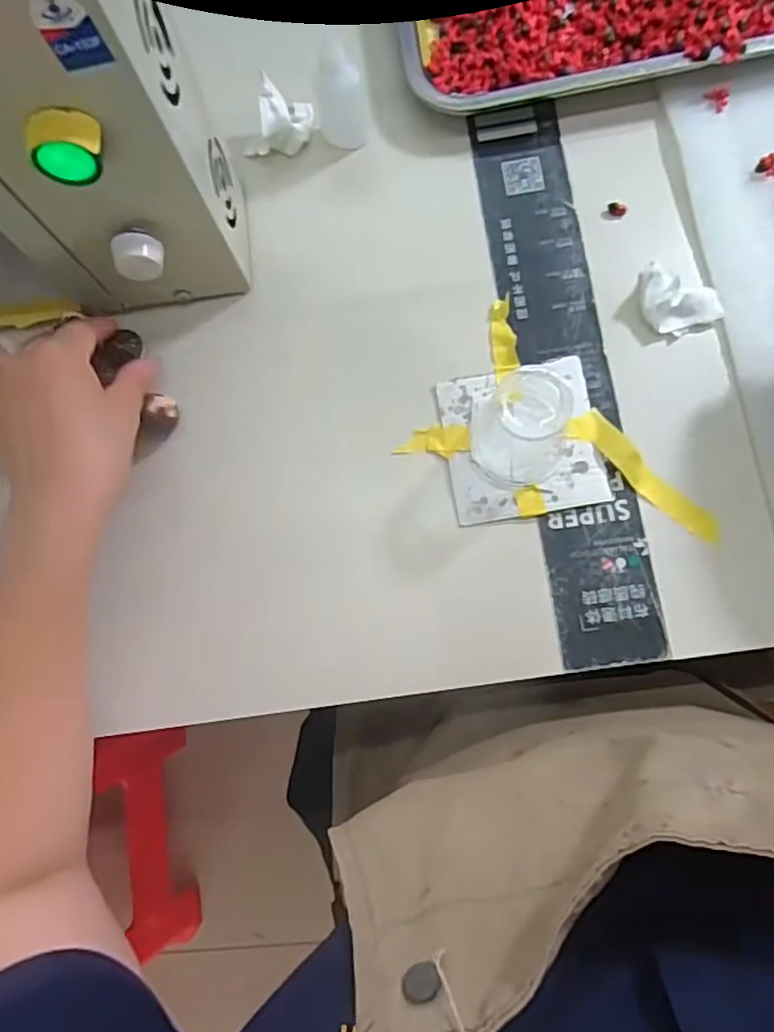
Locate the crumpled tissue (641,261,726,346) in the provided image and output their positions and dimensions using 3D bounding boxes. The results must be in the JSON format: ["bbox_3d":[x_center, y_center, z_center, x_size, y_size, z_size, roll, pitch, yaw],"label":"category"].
[{"bbox_3d":[0.174,-0.127,0.375,0.052,0.015,0.036,28,84,9],"label":"crumpled tissue"}]

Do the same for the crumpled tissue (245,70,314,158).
[{"bbox_3d":[-0.073,-0.265,0.416,0.039,0.029,0.045,8,81,6],"label":"crumpled tissue"}]

